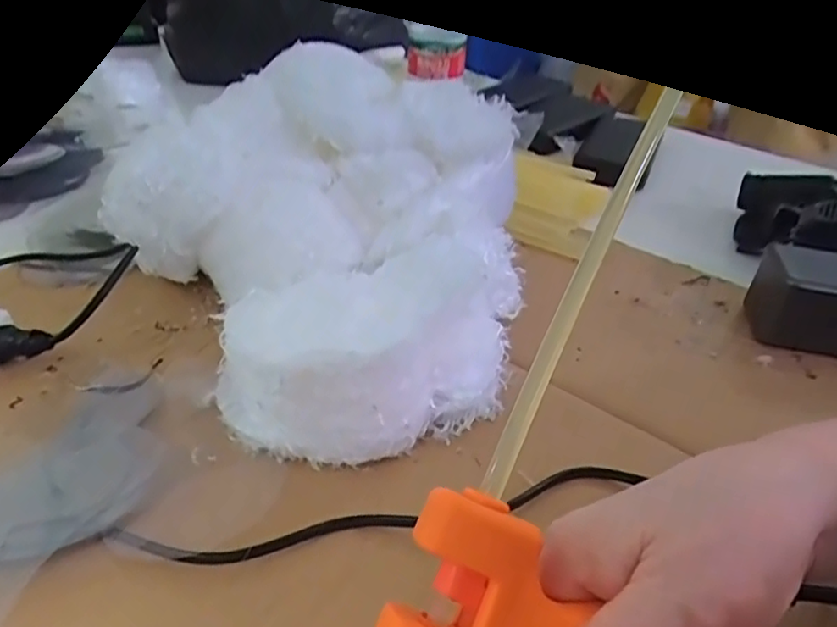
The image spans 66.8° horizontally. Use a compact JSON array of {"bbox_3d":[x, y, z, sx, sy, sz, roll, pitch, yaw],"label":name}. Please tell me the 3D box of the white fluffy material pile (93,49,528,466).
[{"bbox_3d":[-0.038,-0.058,0.399,0.247,0.120,0.256,-28,45,-36],"label":"white fluffy material pile"}]

